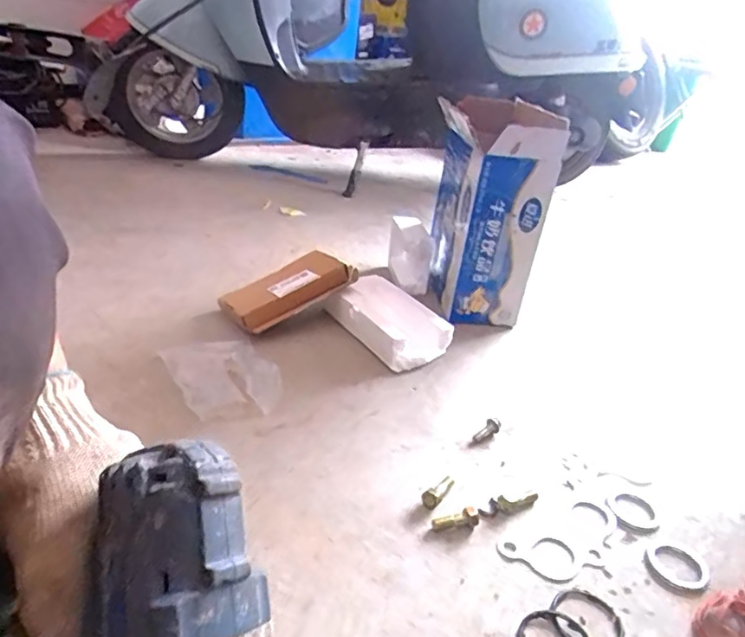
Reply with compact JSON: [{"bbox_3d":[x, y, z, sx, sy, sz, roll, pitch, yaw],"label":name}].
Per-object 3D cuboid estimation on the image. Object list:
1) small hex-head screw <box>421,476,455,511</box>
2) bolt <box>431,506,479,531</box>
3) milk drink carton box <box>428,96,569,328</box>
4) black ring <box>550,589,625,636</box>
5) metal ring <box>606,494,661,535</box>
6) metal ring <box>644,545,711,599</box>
[{"bbox_3d":[0.069,0.185,0.605,0.020,0.013,0.053,20,31,25],"label":"small hex-head screw"},{"bbox_3d":[0.083,0.204,0.568,0.047,0.016,0.017,-3,29,-17],"label":"bolt"},{"bbox_3d":[0.191,-0.195,1.007,0.142,0.341,0.266,1,28,-10],"label":"milk drink carton box"},{"bbox_3d":[0.189,0.265,0.494,0.061,0.004,0.063,5,28,-3],"label":"black ring"},{"bbox_3d":[0.289,0.215,0.626,0.052,0.004,0.058,2,28,-7],"label":"metal ring"},{"bbox_3d":[0.303,0.248,0.560,0.058,0.007,0.064,24,33,30],"label":"metal ring"}]

